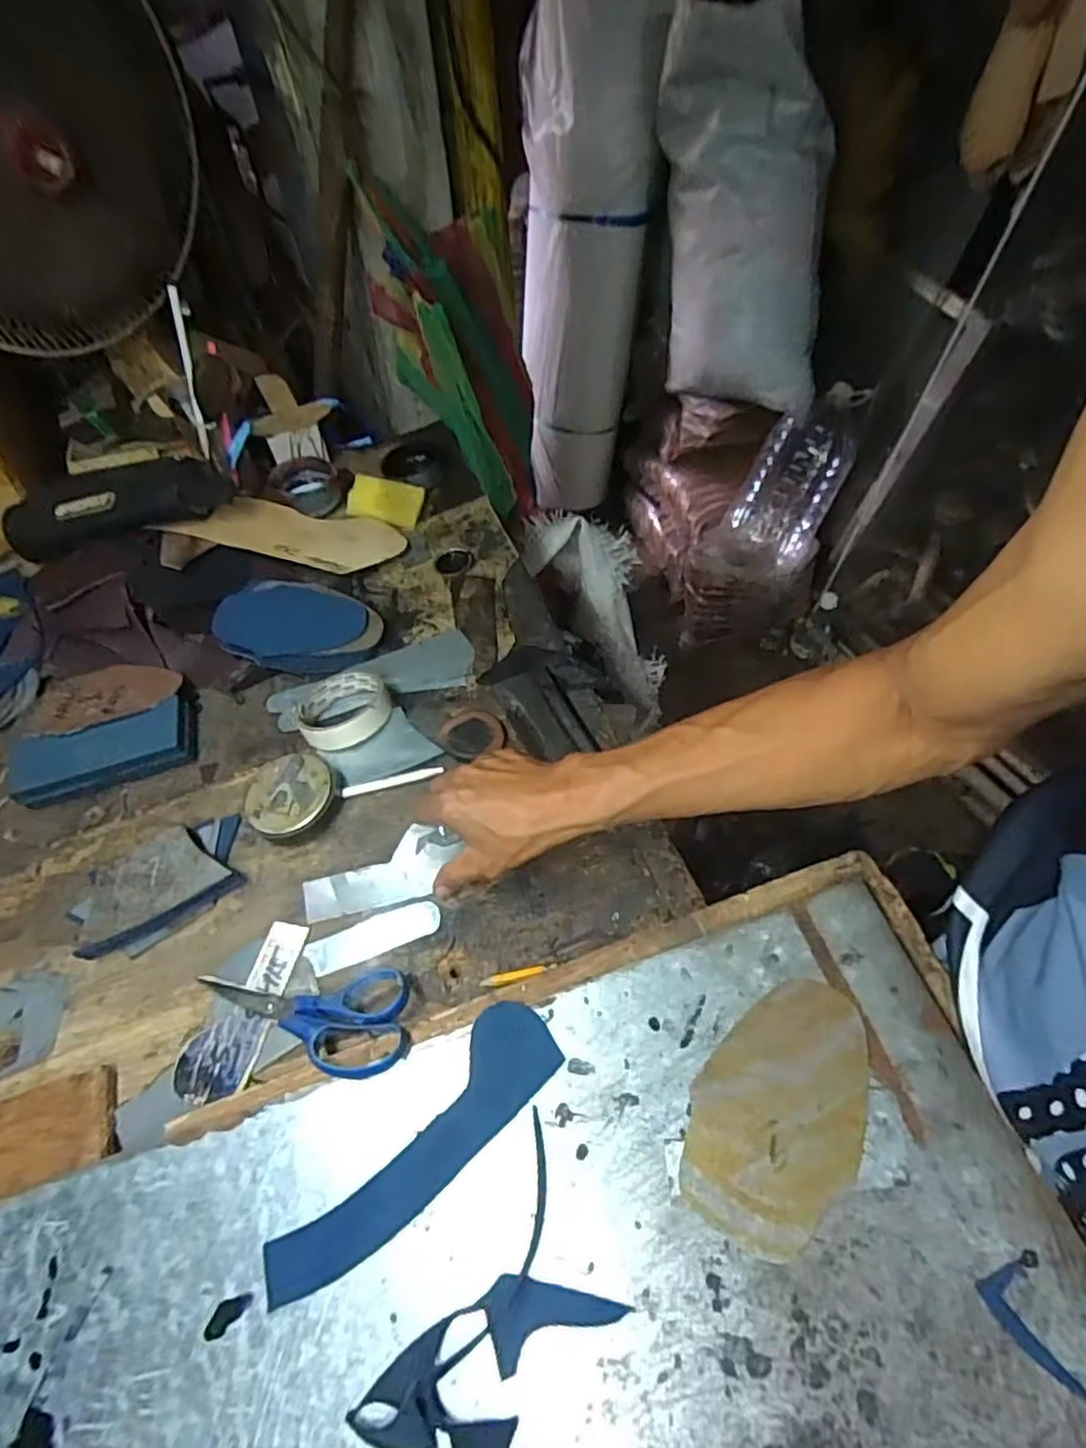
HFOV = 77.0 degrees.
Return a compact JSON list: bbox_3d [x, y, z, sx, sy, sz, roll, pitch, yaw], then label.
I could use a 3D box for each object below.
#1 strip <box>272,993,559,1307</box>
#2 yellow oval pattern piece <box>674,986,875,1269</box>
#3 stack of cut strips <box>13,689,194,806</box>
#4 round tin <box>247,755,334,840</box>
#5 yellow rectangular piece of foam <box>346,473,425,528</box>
[{"bbox_3d":[-0.076,0.257,0.412,0.202,0.005,0.052,-41,67,-17],"label":"strip"},{"bbox_3d":[0.138,0.220,0.396,0.087,0.010,0.143,25,60,22],"label":"yellow oval pattern piece"},{"bbox_3d":[-0.406,0.021,0.632,0.157,0.025,0.061,-16,55,-8],"label":"stack of cut strips"},{"bbox_3d":[-0.211,0.063,0.574,0.069,0.031,0.072,-3,53,4],"label":"round tin"},{"bbox_3d":[-0.188,-0.266,0.810,0.085,0.006,0.054,13,75,2],"label":"yellow rectangular piece of foam"}]

